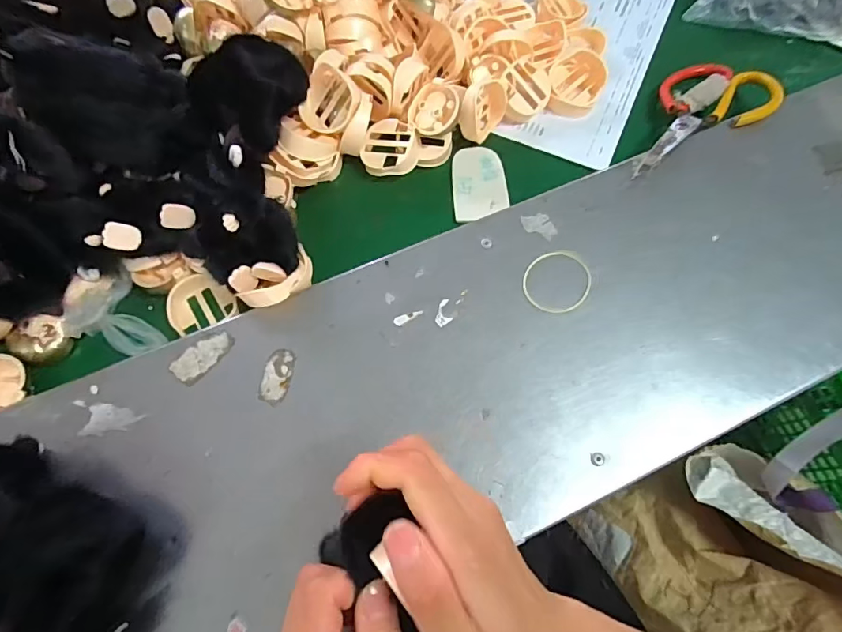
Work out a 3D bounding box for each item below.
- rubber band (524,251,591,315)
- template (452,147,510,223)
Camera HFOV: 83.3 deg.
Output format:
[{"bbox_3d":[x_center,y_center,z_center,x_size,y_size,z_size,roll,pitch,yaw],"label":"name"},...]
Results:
[{"bbox_3d":[0.113,-0.029,0.393,0.058,0.004,0.056,-8,68,-4],"label":"rubber band"},{"bbox_3d":[0.057,-0.126,0.455,0.051,0.004,0.079,-2,73,2],"label":"template"}]

